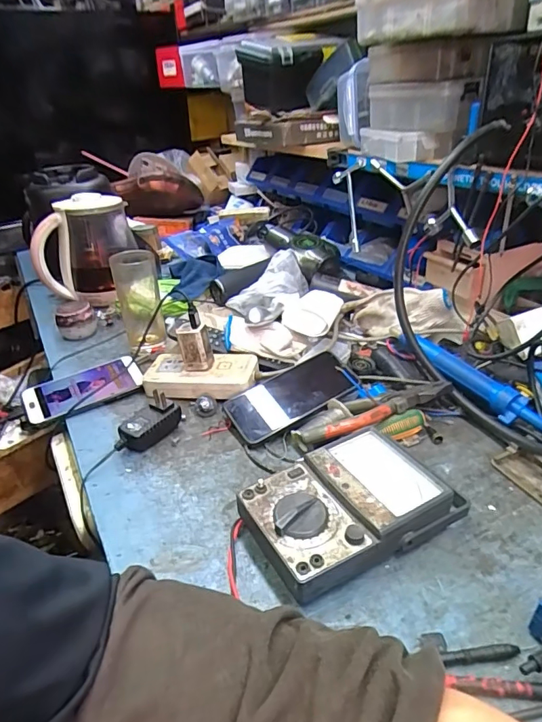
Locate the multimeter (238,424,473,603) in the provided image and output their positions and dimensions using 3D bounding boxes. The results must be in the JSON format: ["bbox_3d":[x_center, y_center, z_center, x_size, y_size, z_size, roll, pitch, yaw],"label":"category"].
[{"bbox_3d":[0.072,0.132,0.434,0.182,0.049,0.115,-18,33,-24],"label":"multimeter"}]

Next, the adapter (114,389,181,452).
[{"bbox_3d":[-0.148,0.075,0.558,0.043,0.041,0.083,15,35,28],"label":"adapter"}]

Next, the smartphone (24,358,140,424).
[{"bbox_3d":[-0.256,0.035,0.645,0.150,0.013,0.075,-21,45,-20],"label":"smartphone"}]

